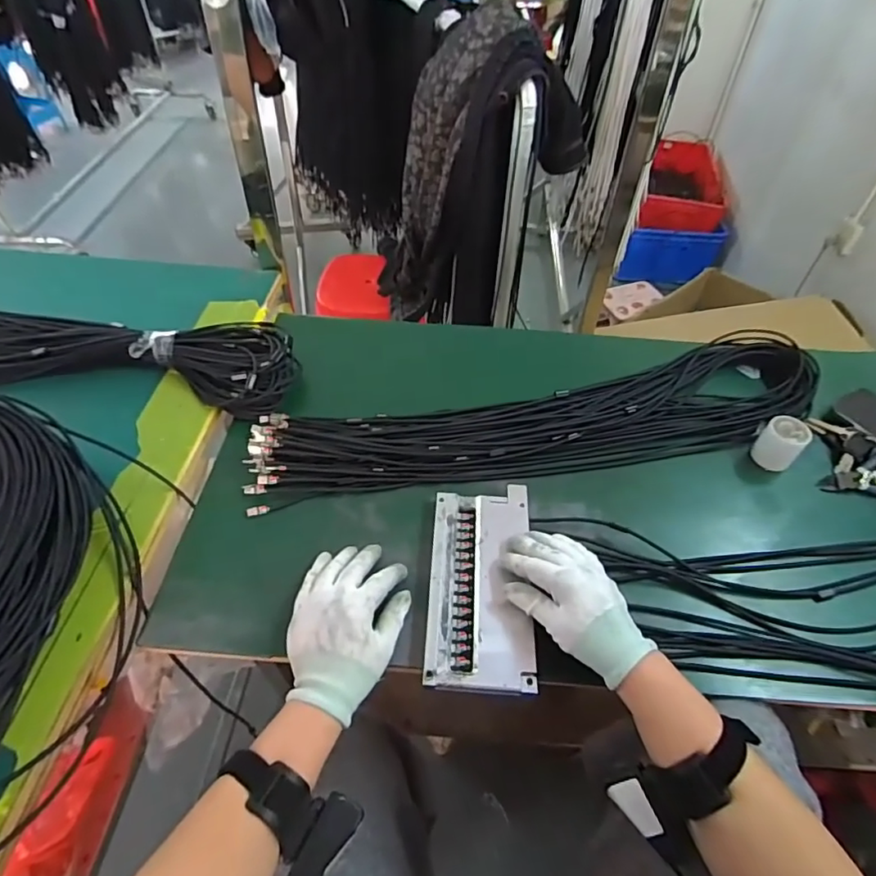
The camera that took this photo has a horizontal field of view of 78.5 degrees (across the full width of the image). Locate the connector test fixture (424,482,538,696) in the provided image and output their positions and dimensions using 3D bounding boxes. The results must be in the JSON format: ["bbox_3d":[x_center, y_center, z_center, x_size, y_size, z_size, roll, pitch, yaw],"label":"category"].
[{"bbox_3d":[0.043,0.138,0.533,0.098,0.014,0.207,3,49,1],"label":"connector test fixture"}]

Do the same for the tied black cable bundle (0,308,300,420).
[{"bbox_3d":[-0.573,-0.130,0.723,0.744,0.056,0.308,-6,49,-7],"label":"tied black cable bundle"}]

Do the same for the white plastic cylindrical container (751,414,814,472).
[{"bbox_3d":[0.421,0.007,0.660,0.046,0.062,0.042,34,56,25],"label":"white plastic cylindrical container"}]

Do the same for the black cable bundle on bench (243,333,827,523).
[{"bbox_3d":[0.137,-0.028,0.685,0.739,0.041,0.181,-11,50,-11],"label":"black cable bundle on bench"}]

